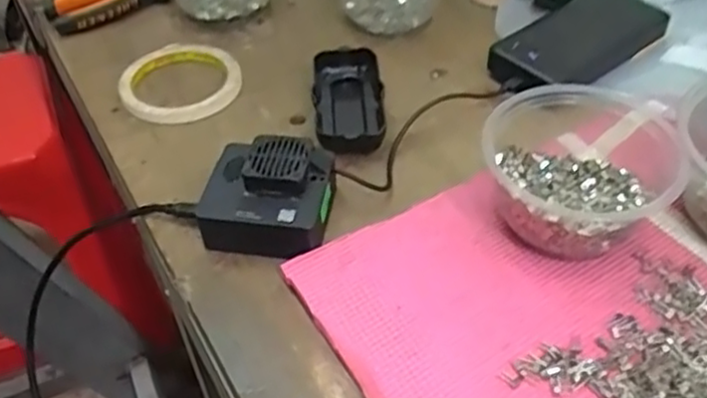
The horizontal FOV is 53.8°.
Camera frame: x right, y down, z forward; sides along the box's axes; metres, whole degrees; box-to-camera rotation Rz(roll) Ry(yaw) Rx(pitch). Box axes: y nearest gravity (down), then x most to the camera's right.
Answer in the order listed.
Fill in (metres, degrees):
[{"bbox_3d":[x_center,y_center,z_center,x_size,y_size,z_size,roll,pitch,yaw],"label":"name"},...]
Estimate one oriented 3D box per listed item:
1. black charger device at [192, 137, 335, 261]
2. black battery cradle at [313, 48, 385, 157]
[{"bbox_3d":[-0.056,-0.001,0.455,0.084,0.043,0.074,9,49,13],"label":"black charger device"},{"bbox_3d":[-0.004,-0.075,0.532,0.052,0.026,0.104,-7,47,-1],"label":"black battery cradle"}]

